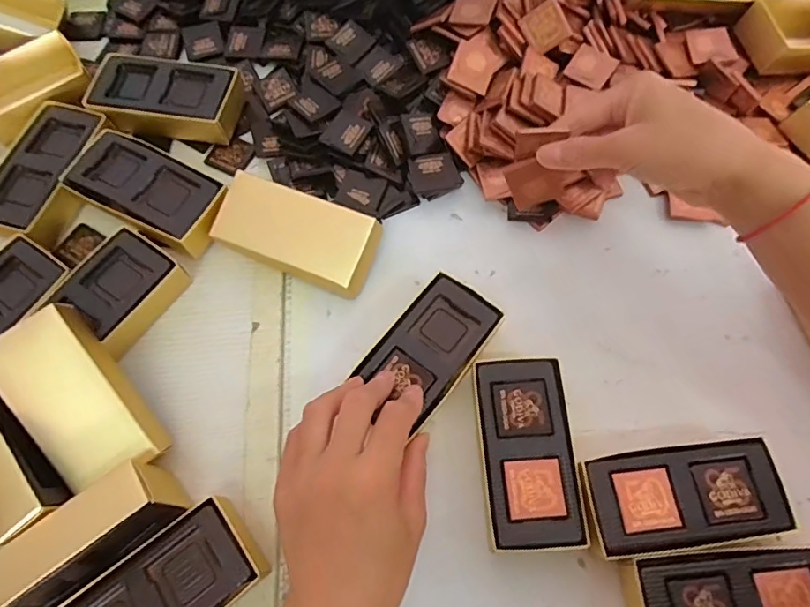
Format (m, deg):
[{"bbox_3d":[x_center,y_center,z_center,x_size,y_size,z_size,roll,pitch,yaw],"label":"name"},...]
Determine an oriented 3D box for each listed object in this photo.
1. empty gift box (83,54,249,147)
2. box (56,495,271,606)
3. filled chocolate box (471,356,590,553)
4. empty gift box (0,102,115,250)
[{"bbox_3d":[-0.200,-0.170,0.437,0.117,0.031,0.062,12,69,5],"label":"empty gift box"},{"bbox_3d":[-0.141,0.170,0.307,0.116,0.031,0.058,-36,73,-13],"label":"box"},{"bbox_3d":[0.076,0.094,0.338,0.060,0.033,0.112,-3,69,-1],"label":"filled chocolate box"},{"bbox_3d":[-0.282,-0.102,0.412,0.067,0.026,0.115,12,69,5],"label":"empty gift box"}]

